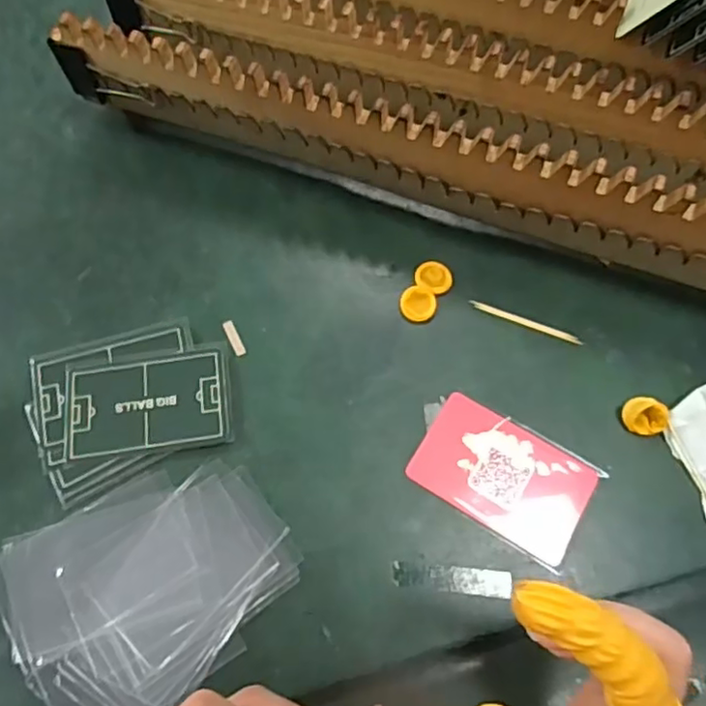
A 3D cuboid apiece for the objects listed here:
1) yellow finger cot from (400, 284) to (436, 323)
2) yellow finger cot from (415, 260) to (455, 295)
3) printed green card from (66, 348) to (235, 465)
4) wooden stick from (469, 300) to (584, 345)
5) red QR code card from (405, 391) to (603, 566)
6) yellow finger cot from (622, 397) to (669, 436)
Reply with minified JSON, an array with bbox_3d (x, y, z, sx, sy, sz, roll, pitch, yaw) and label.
[{"bbox_3d":[0.037,-0.028,0.359,0.020,0.004,0.021,1,67,1],"label":"yellow finger cot"},{"bbox_3d":[0.048,-0.044,0.366,0.020,0.004,0.020,27,70,11],"label":"yellow finger cot"},{"bbox_3d":[-0.109,0.027,0.338,0.085,0.004,0.053,-7,68,-3],"label":"printed green card"},{"bbox_3d":[0.097,-0.018,0.355,0.064,0.004,0.005,22,69,9],"label":"wooden stick"},{"bbox_3d":[0.078,0.063,0.326,0.087,0.004,0.054,31,75,10],"label":"red QR code card"},{"bbox_3d":[0.152,0.033,0.327,0.016,0.017,0.020,-29,70,-11],"label":"yellow finger cot"}]

